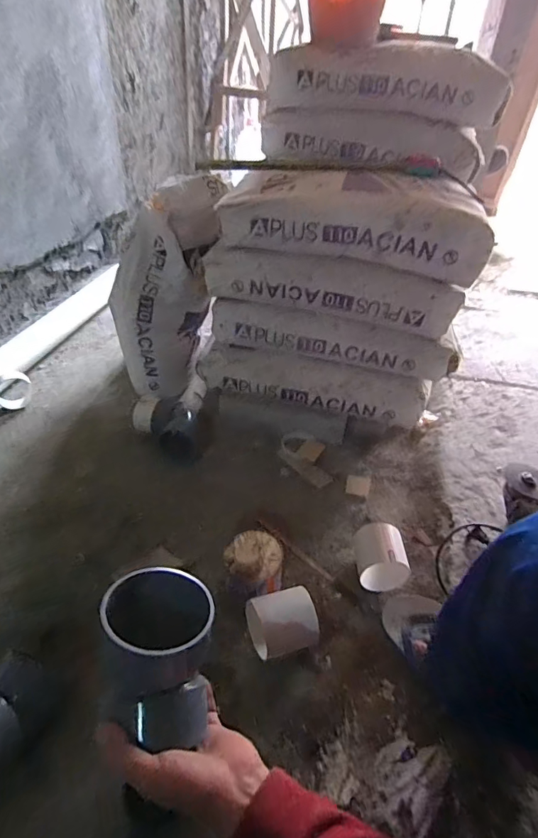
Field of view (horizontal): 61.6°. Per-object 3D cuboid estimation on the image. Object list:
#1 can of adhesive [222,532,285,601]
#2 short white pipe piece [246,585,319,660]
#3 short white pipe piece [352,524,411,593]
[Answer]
[{"bbox_3d":[-0.026,0.259,0.774,0.098,0.101,0.105,9,37,6],"label":"can of adhesive"},{"bbox_3d":[0.023,0.327,0.701,0.097,0.088,0.081,-7,38,-15],"label":"short white pipe piece"},{"bbox_3d":[0.201,0.256,0.819,0.089,0.089,0.101,1,37,-5],"label":"short white pipe piece"}]

